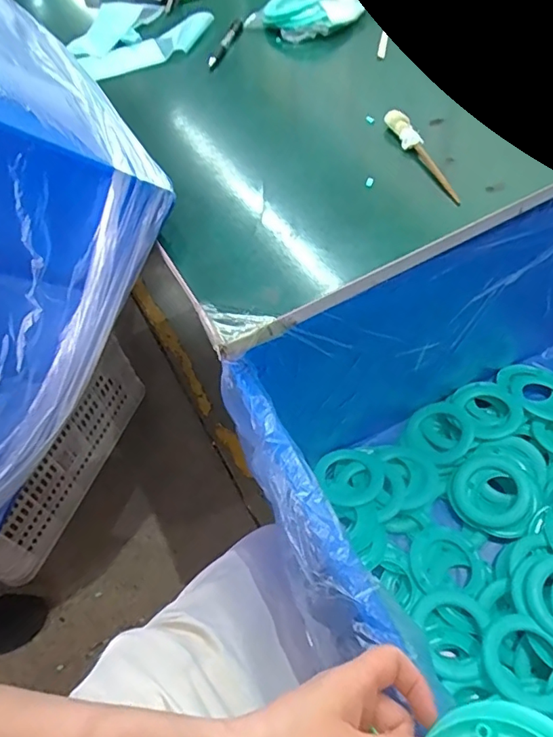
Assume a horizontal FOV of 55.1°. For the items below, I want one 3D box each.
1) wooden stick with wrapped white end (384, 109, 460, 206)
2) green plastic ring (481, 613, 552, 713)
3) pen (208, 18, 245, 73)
[{"bbox_3d":[0.167,-0.243,0.599,0.024,0.018,0.165,-17,56,-7],"label":"wooden stick with wrapped white end"},{"bbox_3d":[0.301,0.352,0.634,0.102,0.024,0.092,36,65,25],"label":"green plastic ring"},{"bbox_3d":[-0.075,-0.501,0.815,0.020,0.016,0.139,12,57,13],"label":"pen"}]

